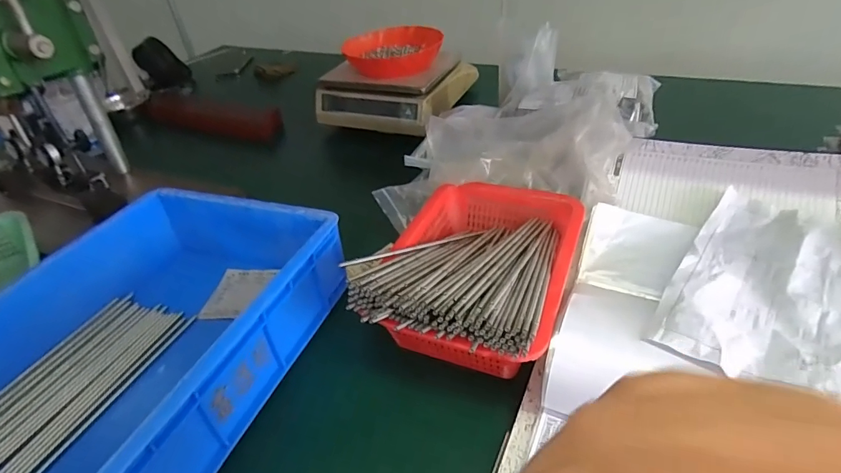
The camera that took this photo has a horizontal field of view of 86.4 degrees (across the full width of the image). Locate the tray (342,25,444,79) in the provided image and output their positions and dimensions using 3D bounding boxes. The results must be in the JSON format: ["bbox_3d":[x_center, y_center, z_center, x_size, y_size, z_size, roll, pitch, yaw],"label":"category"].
[{"bbox_3d":[-0.057,-0.394,0.955,0.198,0.057,0.198,-4,38,3],"label":"tray"}]

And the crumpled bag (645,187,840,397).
[{"bbox_3d":[0.360,0.053,0.421,0.194,0.033,0.275,23,47,32],"label":"crumpled bag"}]

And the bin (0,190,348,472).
[{"bbox_3d":[-0.303,0.117,0.482,0.292,0.123,0.414,9,41,19],"label":"bin"}]

